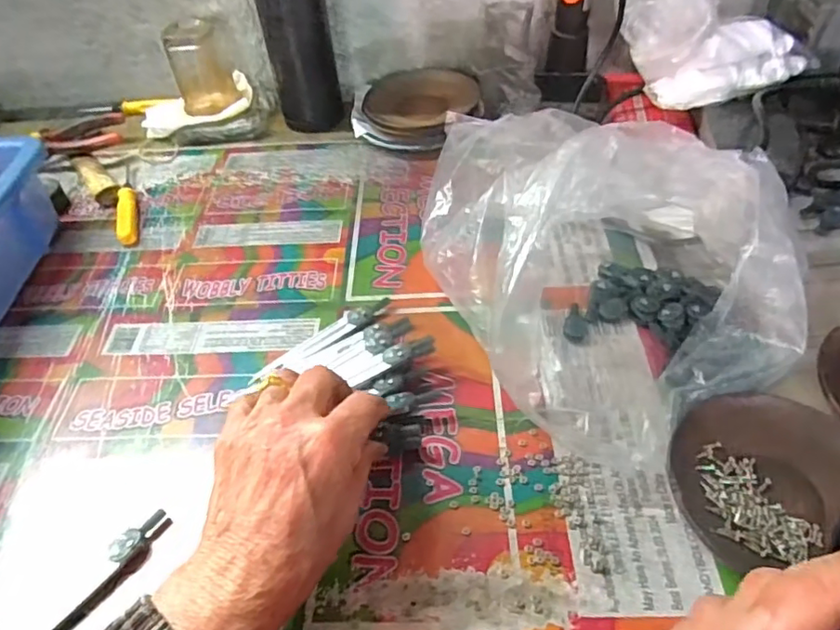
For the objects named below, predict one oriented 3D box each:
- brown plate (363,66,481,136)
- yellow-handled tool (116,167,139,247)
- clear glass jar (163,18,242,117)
[{"bbox_3d":[0.003,-0.222,0.589,0.109,0.022,0.113,-2,48,2],"label":"brown plate"},{"bbox_3d":[-0.265,-0.103,0.525,0.015,0.011,0.115,-16,49,-11],"label":"yellow-handled tool"},{"bbox_3d":[-0.223,-0.256,0.599,0.058,0.085,0.055,-13,49,-8],"label":"clear glass jar"}]

